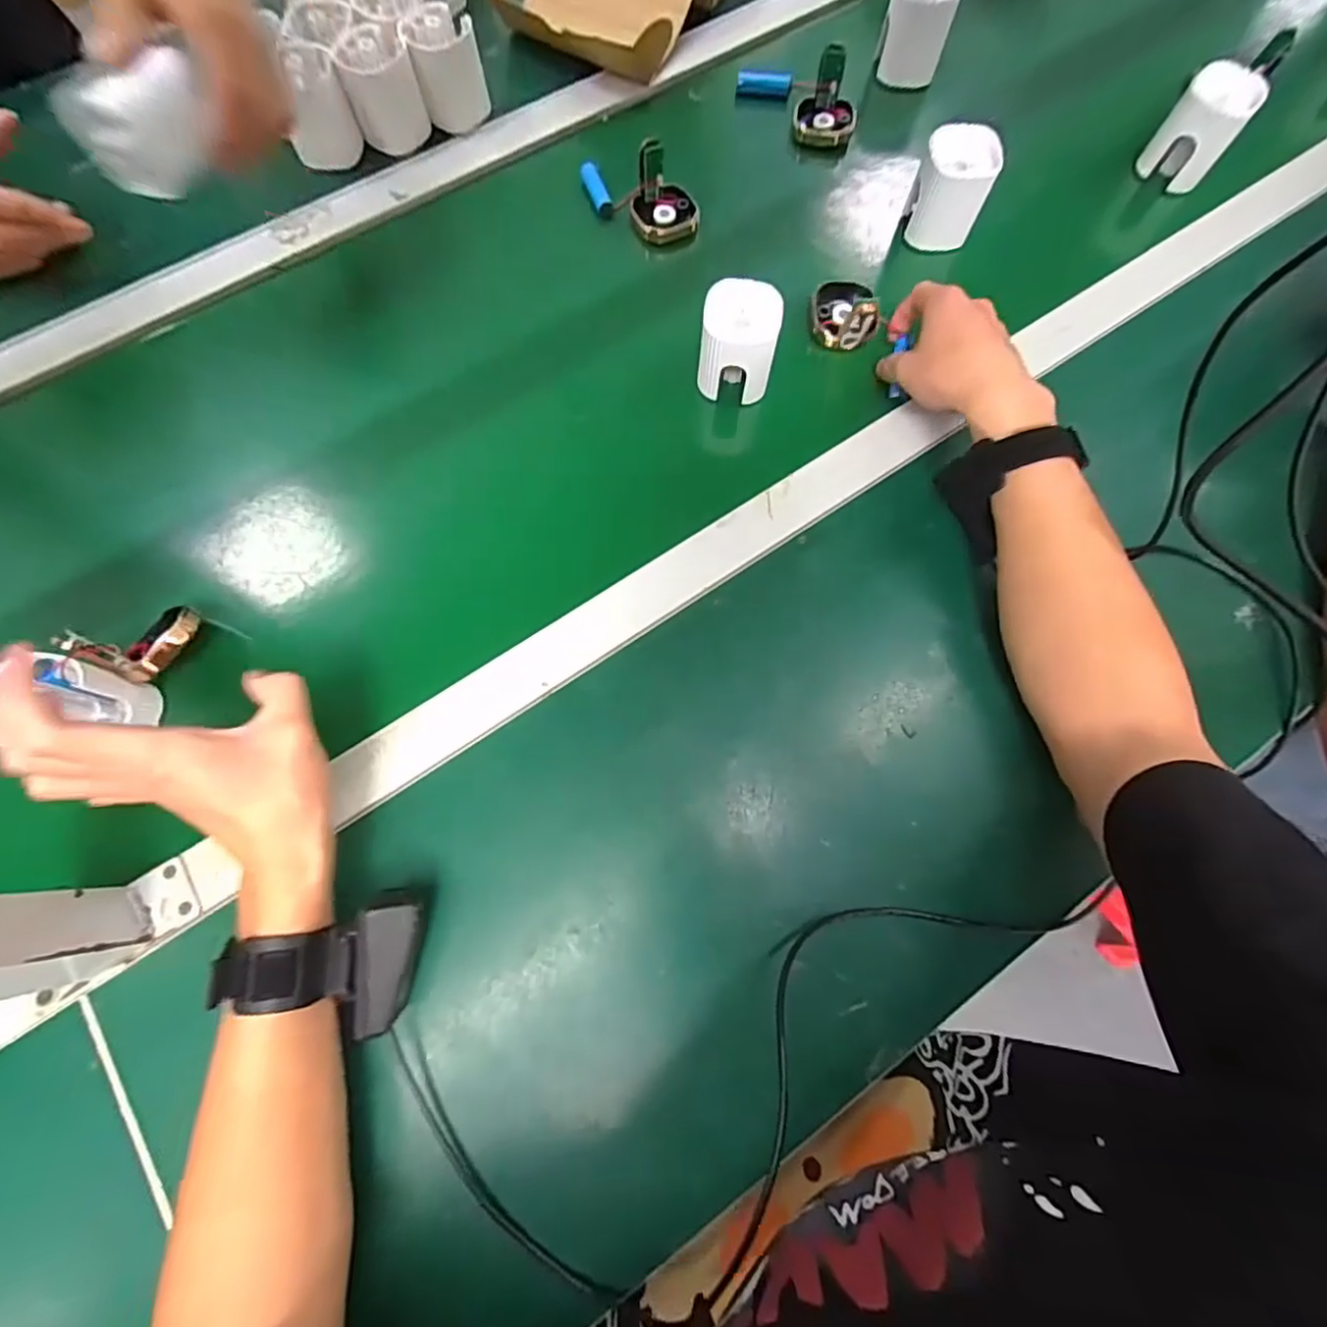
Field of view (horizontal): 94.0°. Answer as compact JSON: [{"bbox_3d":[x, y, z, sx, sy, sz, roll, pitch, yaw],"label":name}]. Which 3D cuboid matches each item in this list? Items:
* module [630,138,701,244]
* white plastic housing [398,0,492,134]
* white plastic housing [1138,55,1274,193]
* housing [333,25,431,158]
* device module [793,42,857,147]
[{"bbox_3d":[0.000,-0.398,0.528,0.053,0.057,0.049,-18,73,-5],"label":"module"},{"bbox_3d":[-0.188,-0.524,0.541,0.057,0.054,0.056,-14,73,-4],"label":"white plastic housing"},{"bbox_3d":[0.461,-0.463,0.532,0.059,0.069,0.046,35,76,11],"label":"white plastic housing"},{"bbox_3d":[-0.241,-0.495,0.534,0.060,0.057,0.060,6,72,3],"label":"housing"},{"bbox_3d":[0.150,-0.512,0.560,0.054,0.050,0.050,12,73,4],"label":"device module"}]

